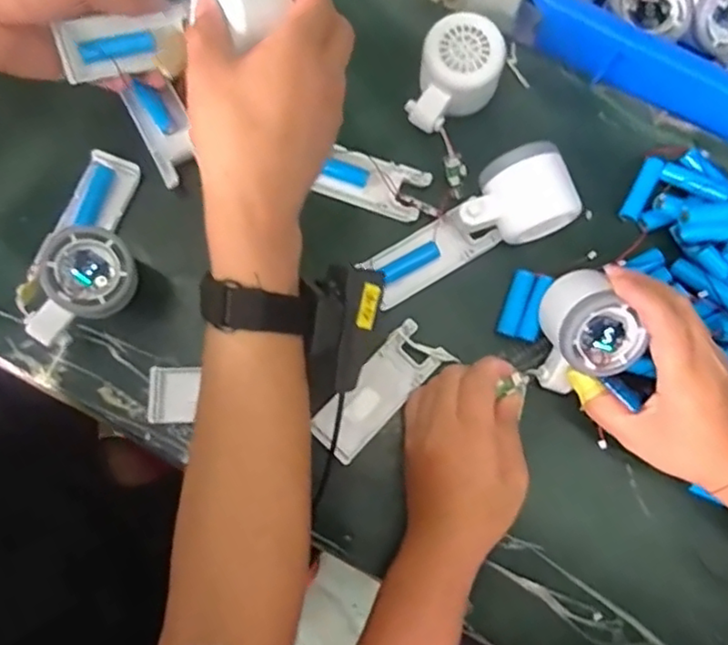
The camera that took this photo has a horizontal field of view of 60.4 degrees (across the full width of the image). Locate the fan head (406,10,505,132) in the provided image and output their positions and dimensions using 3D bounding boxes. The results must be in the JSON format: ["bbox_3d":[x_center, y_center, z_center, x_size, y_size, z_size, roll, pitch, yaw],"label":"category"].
[{"bbox_3d":[0.067,-0.175,0.455,0.055,0.048,0.079,20,80,4],"label":"fan head"}]

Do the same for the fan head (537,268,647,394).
[{"bbox_3d":[0.148,0.008,0.419,0.053,0.056,0.082,0,114,-6],"label":"fan head"}]

